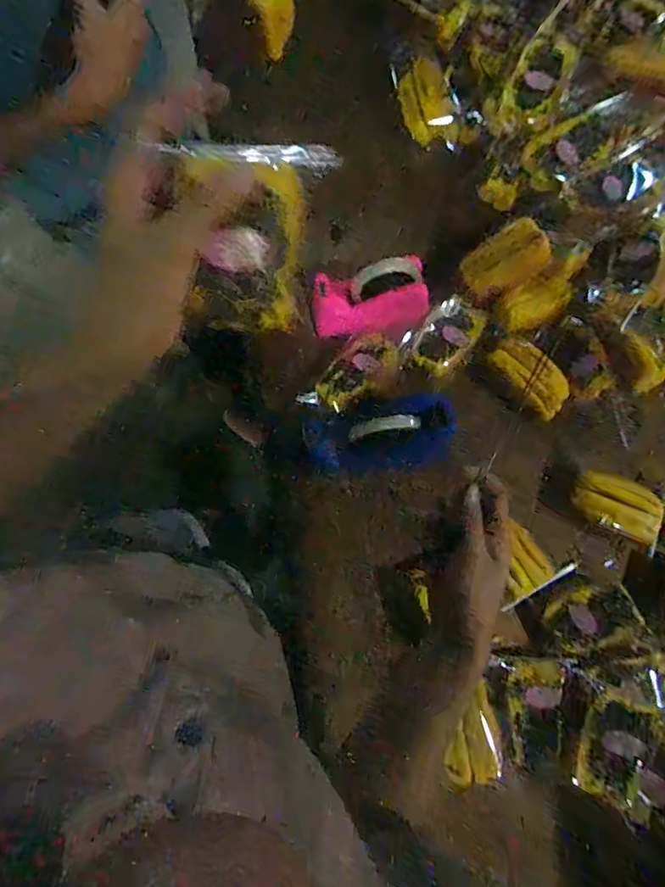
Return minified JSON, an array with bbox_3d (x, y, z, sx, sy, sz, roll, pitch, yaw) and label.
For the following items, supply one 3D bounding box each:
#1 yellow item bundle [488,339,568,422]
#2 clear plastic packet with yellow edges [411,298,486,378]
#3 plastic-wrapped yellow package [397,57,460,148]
[{"bbox_3d":[0.258,-0.088,0.695,0.059,0.037,0.116,-35,79,-7],"label":"yellow item bundle"},{"bbox_3d":[0.148,-0.137,0.695,0.065,0.028,0.100,34,80,8],"label":"clear plastic packet with yellow edges"},{"bbox_3d":[0.134,-0.485,0.765,0.078,0.029,0.125,-13,77,-2],"label":"plastic-wrapped yellow package"}]

